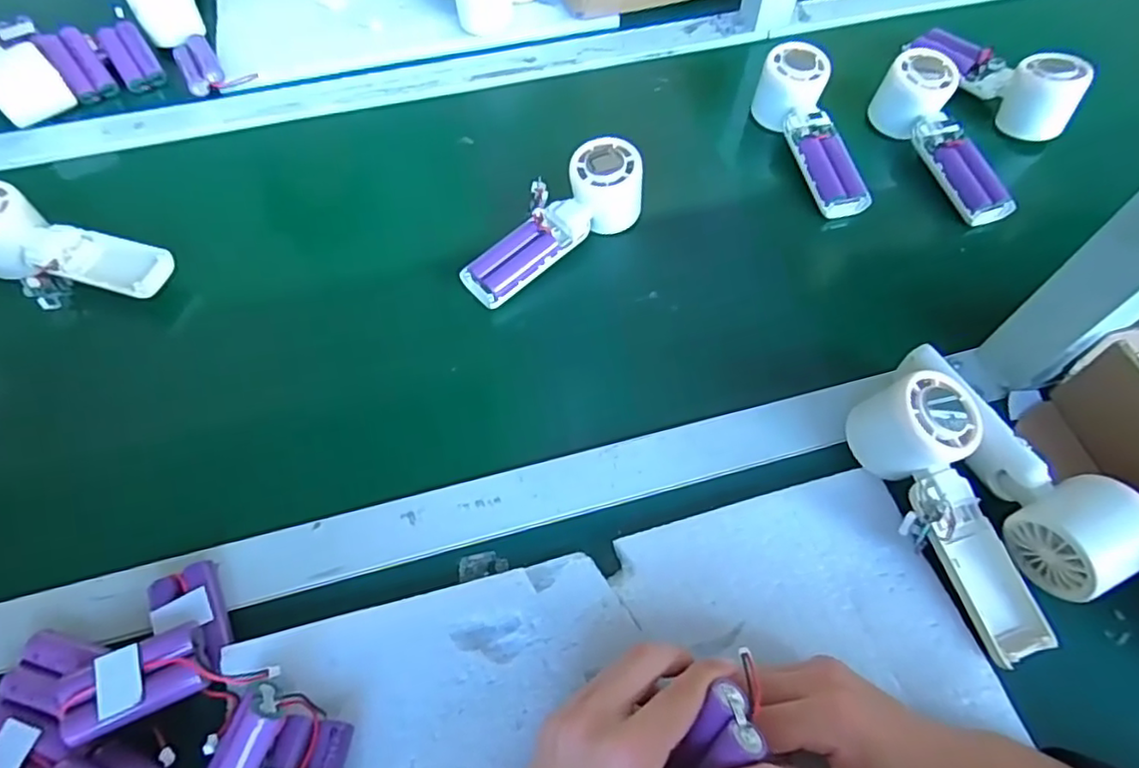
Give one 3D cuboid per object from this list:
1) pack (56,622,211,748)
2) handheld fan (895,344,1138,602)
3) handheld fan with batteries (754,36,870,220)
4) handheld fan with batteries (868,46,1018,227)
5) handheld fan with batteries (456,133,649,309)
[{"bbox_3d":[-0.225,0.155,0.325,0.069,0.022,0.036,-24,63,-13],"label":"pack"},{"bbox_3d":[0.273,0.045,0.387,0.051,0.050,0.166,-19,62,-11],"label":"handheld fan"},{"bbox_3d":[0.216,-0.219,0.557,0.049,0.048,0.165,-14,75,-8],"label":"handheld fan with batteries"},{"bbox_3d":[0.330,-0.217,0.542,0.048,0.051,0.163,-17,62,-10],"label":"handheld fan with batteries"},{"bbox_3d":[-0.013,-0.128,0.502,0.168,0.052,0.064,-41,68,-6],"label":"handheld fan with batteries"}]

